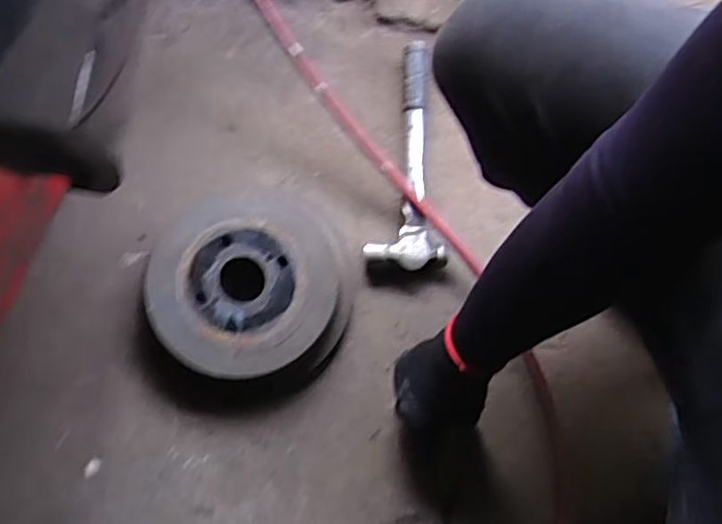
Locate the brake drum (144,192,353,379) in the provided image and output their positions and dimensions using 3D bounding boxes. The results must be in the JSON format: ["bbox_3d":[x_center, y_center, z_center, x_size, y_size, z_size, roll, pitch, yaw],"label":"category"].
[{"bbox_3d":[-0.128,0.024,0.707,0.229,0.056,0.216,2,77,0],"label":"brake drum"}]

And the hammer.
[{"bbox_3d":[0.064,-0.136,0.754,0.090,0.037,0.290,5,77,1],"label":"hammer"}]

